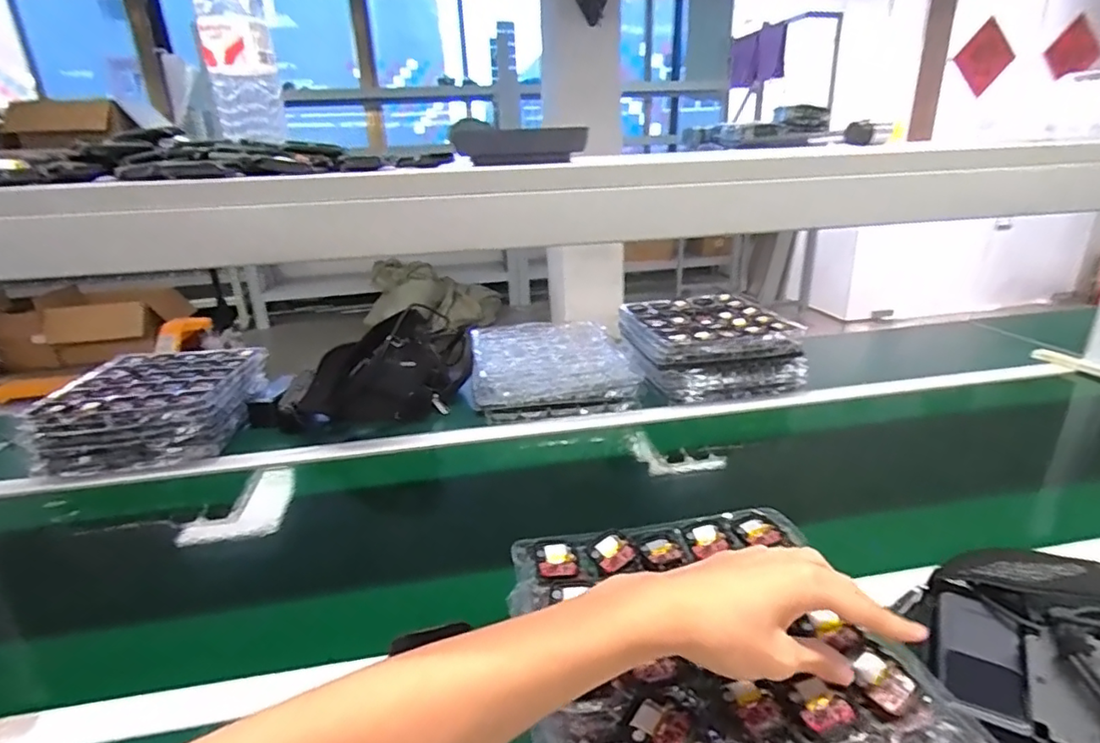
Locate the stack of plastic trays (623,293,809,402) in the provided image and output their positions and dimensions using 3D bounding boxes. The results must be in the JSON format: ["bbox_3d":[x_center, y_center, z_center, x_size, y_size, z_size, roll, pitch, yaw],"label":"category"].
[{"bbox_3d":[0.294,-0.055,1.113,0.285,0.112,0.267,-5,22,-8],"label":"stack of plastic trays"}]

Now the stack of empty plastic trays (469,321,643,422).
[{"bbox_3d":[-0.008,-0.015,1.118,0.292,0.062,0.339,-6,22,-8],"label":"stack of empty plastic trays"}]

